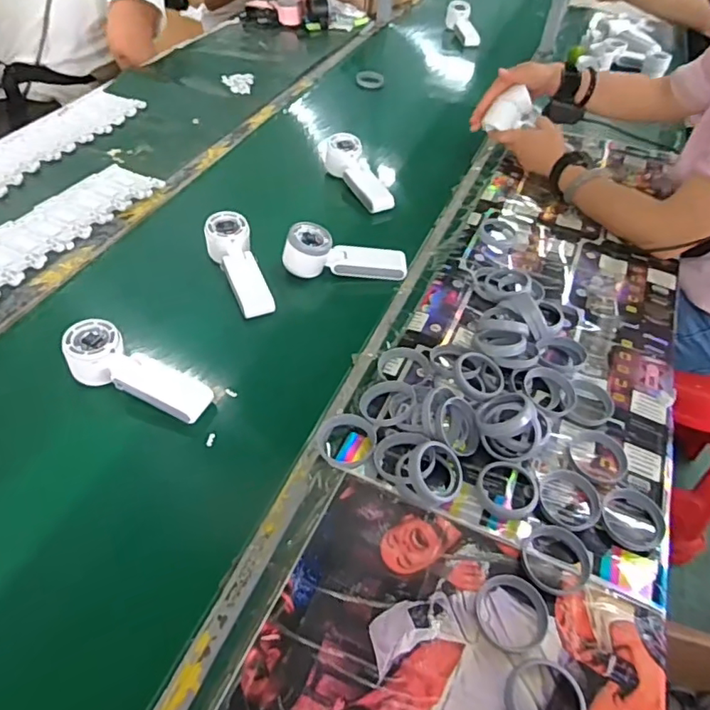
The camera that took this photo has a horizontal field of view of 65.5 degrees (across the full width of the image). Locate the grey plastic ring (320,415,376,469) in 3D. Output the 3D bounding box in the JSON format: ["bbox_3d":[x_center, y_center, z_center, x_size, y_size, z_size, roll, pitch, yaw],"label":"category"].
[{"bbox_3d":[-0.008,0.086,0.556,0.057,0.011,0.058,3,47,-3],"label":"grey plastic ring"}]

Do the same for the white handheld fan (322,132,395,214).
[{"bbox_3d":[0.004,-0.292,0.900,0.059,0.063,0.154,-18,51,-20],"label":"white handheld fan"}]

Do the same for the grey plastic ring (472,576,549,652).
[{"bbox_3d":[0.132,0.215,0.463,0.061,0.010,0.060,3,47,-3],"label":"grey plastic ring"}]

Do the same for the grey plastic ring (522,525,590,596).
[{"bbox_3d":[0.179,0.181,0.489,0.058,0.012,0.058,3,47,-3],"label":"grey plastic ring"}]

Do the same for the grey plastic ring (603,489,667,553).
[{"bbox_3d":[0.263,0.153,0.524,0.057,0.011,0.060,16,48,10],"label":"grey plastic ring"}]

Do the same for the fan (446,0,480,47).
[{"bbox_3d":[0.274,-0.856,1.425,0.065,0.052,0.191,-1,48,-6],"label":"fan"}]

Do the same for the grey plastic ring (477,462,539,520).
[{"bbox_3d":[0.148,0.129,0.535,0.058,0.010,0.064,19,49,12],"label":"grey plastic ring"}]

